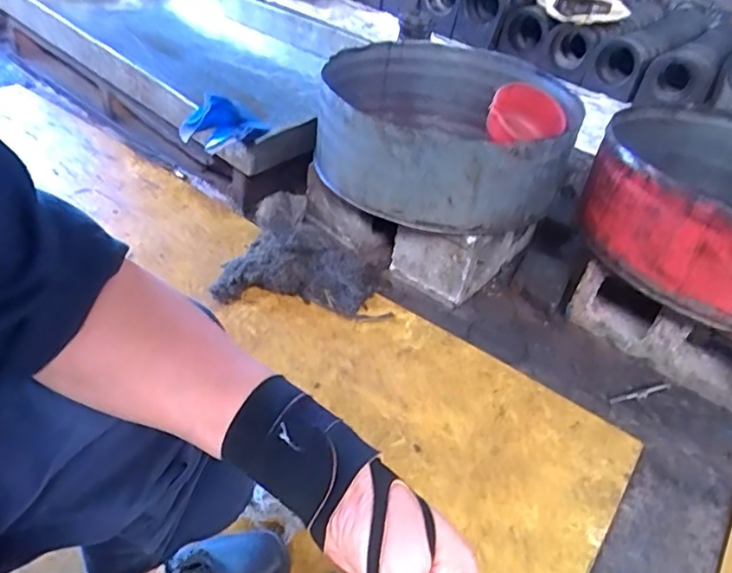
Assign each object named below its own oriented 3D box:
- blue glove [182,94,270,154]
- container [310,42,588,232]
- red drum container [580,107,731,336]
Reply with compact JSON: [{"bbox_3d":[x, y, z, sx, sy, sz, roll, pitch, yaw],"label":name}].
[{"bbox_3d":[-0.315,-0.353,1.234,0.131,0.090,0.161,-29,54,-35],"label":"blue glove"},{"bbox_3d":[0.168,-0.356,1.244,0.534,0.182,0.582,15,42,8],"label":"container"},{"bbox_3d":[0.661,-0.137,1.044,0.487,0.196,0.523,-25,52,-32],"label":"red drum container"}]

